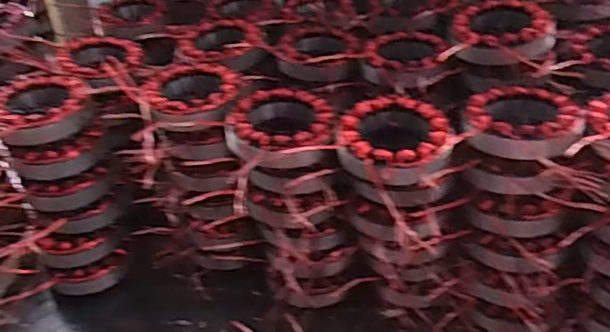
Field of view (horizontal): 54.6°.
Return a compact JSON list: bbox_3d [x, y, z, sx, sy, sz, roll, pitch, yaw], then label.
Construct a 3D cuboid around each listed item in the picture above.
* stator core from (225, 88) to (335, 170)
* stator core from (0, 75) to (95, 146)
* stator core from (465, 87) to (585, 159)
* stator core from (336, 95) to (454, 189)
[{"bbox_3d":[-0.020,-0.031,0.478,0.084,0.024,0.093,-5,36,1],"label":"stator core"},{"bbox_3d":[-0.235,-0.054,0.527,0.078,0.028,0.077,-4,36,3],"label":"stator core"},{"bbox_3d":[0.168,-0.036,0.457,0.083,0.020,0.086,2,36,11],"label":"stator core"},{"bbox_3d":[0.069,-0.021,0.459,0.084,0.023,0.086,-1,36,7],"label":"stator core"}]

